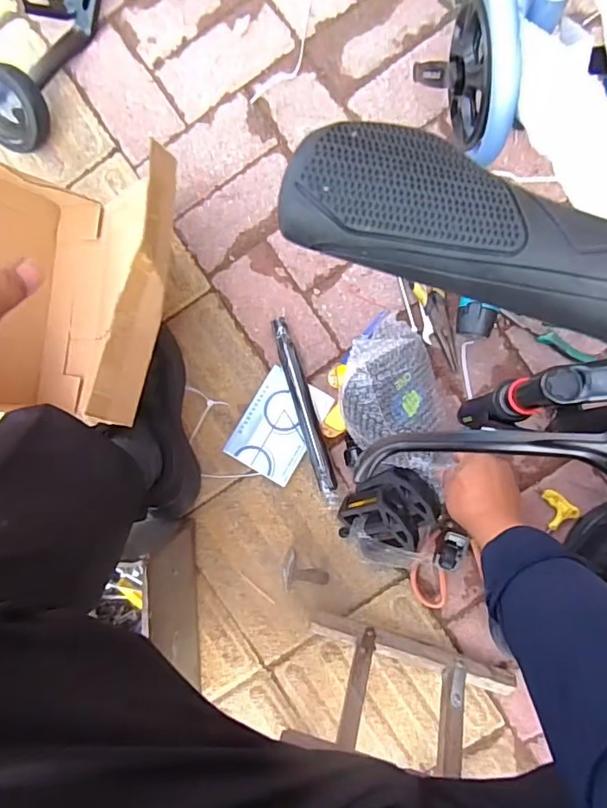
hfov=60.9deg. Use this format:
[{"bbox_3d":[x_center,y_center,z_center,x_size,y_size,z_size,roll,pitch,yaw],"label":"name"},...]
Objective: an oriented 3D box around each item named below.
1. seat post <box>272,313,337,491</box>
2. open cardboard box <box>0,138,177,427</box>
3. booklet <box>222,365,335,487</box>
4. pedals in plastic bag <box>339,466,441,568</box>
[{"bbox_3d":[0.001,0.001,0.720,0.025,0.030,0.244,-16,88,4],"label":"seat post"},{"bbox_3d":[-0.305,-0.143,0.657,0.318,0.234,0.292,8,90,5],"label":"open cardboard box"},{"bbox_3d":[-0.034,0.031,0.729,0.100,0.008,0.141,30,86,3],"label":"booklet"},{"bbox_3d":[0.112,0.154,0.697,0.115,0.081,0.140,21,91,5],"label":"pedals in plastic bag"}]

